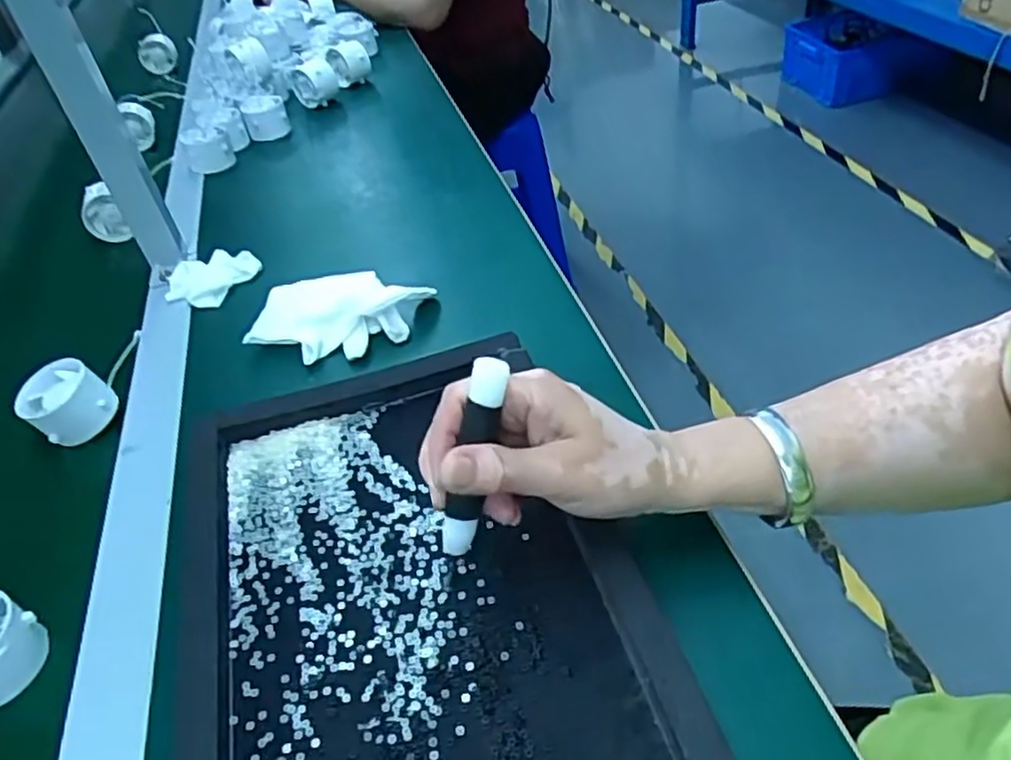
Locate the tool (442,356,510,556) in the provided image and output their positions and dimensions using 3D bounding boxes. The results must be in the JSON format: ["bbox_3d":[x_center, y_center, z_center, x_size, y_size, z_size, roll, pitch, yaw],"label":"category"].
[{"bbox_3d":[-0.014,0.036,0.327,0.017,0.095,0.018,17,12,25],"label":"tool"}]

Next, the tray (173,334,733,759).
[{"bbox_3d":[-0.057,0.102,0.364,0.224,0.029,0.296,-15,42,-8],"label":"tray"}]

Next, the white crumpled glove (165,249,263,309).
[{"bbox_3d":[-0.251,-0.090,0.608,0.078,0.017,0.065,-17,43,-8],"label":"white crumpled glove"}]

